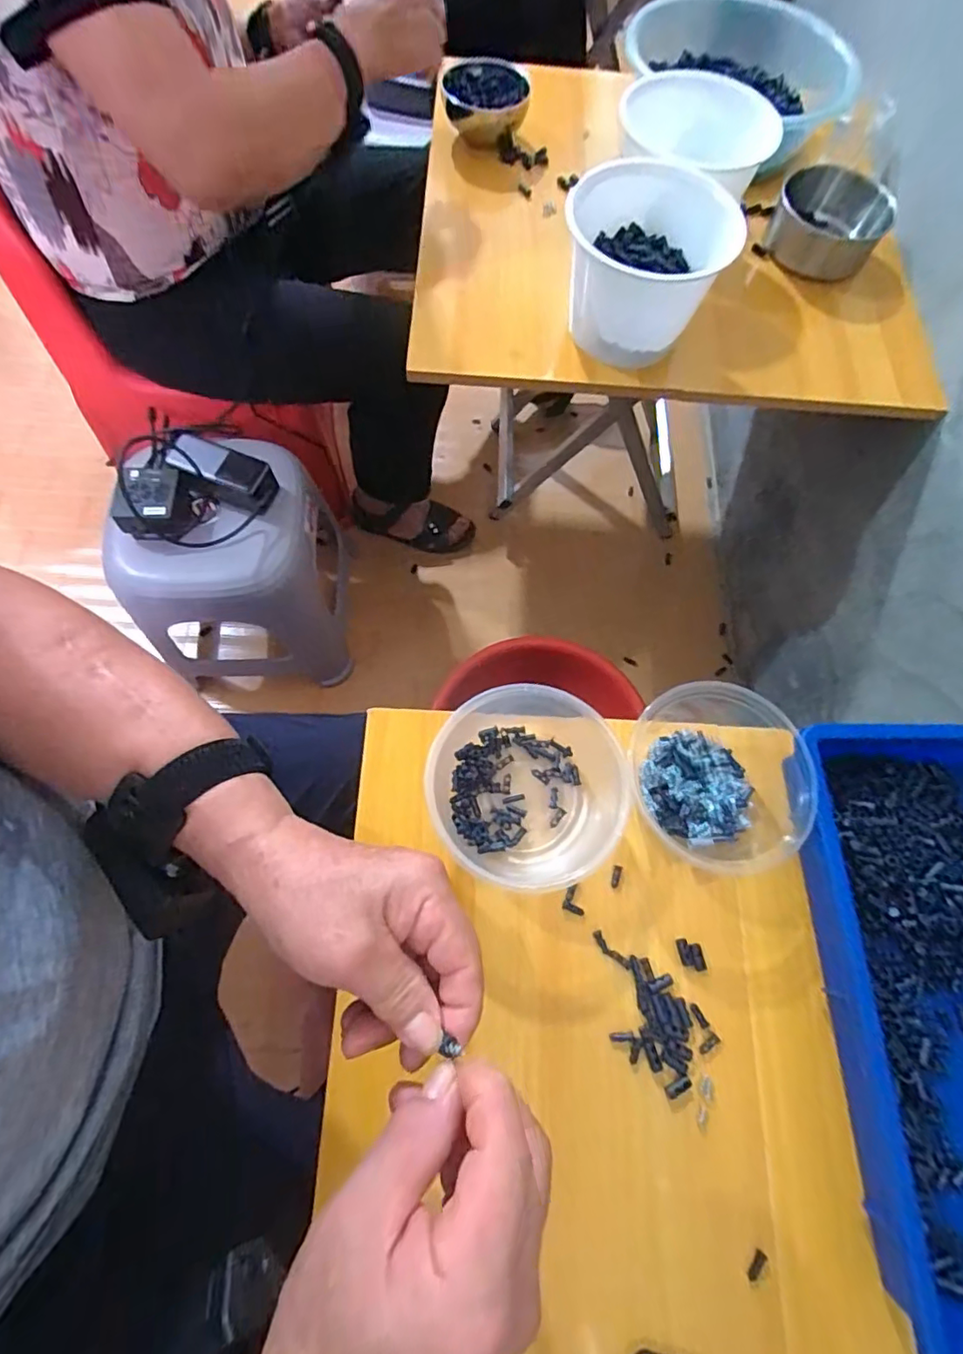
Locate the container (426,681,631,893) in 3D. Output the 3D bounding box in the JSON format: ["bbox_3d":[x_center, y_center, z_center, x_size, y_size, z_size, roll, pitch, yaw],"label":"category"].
[{"bbox_3d":[0.036,0.079,0.433,0.138,0.056,0.130,0,70,0],"label":"container"}]

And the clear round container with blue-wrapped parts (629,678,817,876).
[{"bbox_3d":[0.183,0.069,0.438,0.124,0.056,0.117,0,70,0],"label":"clear round container with blue-wrapped parts"}]

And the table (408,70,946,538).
[{"bbox_3d":[0.219,-0.469,0.940,0.614,0.529,0.513,3,72,-2],"label":"table"}]

